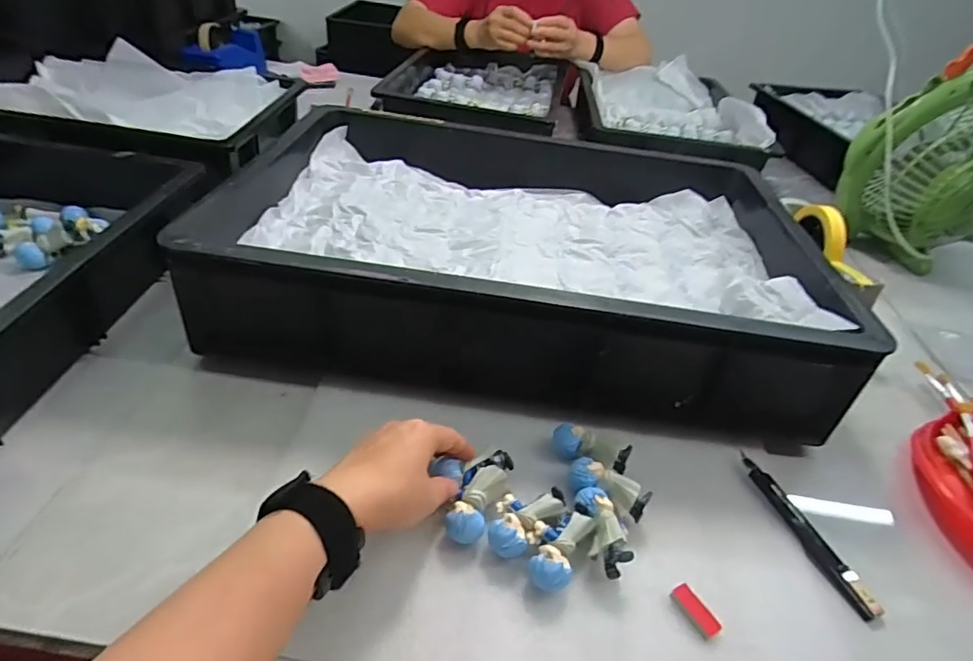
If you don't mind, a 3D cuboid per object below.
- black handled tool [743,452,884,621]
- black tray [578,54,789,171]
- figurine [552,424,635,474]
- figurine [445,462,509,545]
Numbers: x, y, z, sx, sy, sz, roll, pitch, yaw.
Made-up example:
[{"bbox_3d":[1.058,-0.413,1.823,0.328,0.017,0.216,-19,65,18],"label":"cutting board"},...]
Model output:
[{"bbox_3d":[0.245,0.152,0.427,0.018,0.009,0.137,-8,41,-18],"label":"black handled tool"},{"bbox_3d":[0.341,-0.438,1.084,0.308,0.075,0.446,8,39,0],"label":"black tray"},{"bbox_3d":[0.085,0.094,0.449,0.060,0.020,0.026,22,41,17],"label":"figurine"},{"bbox_3d":[-0.008,0.128,0.399,0.024,0.033,0.057,22,41,18],"label":"figurine"}]

